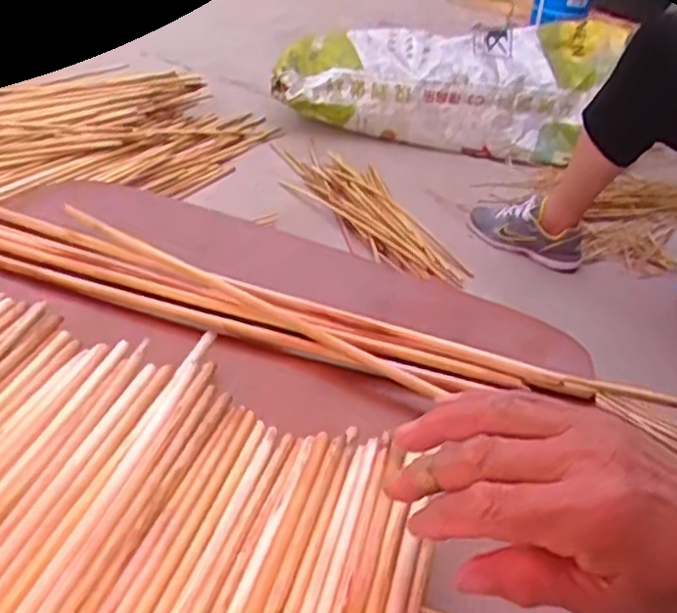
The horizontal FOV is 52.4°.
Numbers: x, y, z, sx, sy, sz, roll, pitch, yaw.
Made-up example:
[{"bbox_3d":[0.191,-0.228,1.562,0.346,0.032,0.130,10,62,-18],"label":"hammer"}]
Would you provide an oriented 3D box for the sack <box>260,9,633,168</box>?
[{"bbox_3d":[0.293,-0.573,1.798,0.868,0.326,0.226,2,33,-5],"label":"sack"}]

